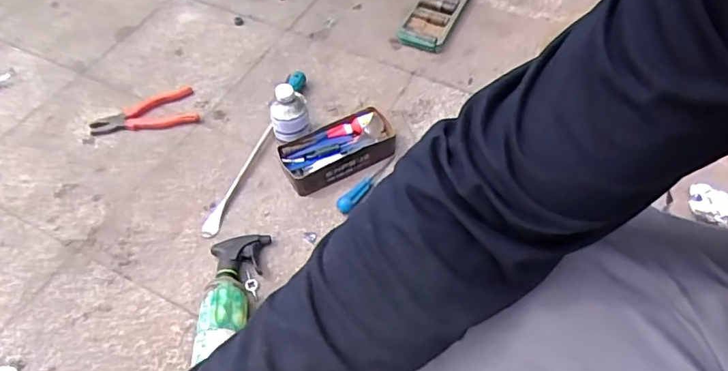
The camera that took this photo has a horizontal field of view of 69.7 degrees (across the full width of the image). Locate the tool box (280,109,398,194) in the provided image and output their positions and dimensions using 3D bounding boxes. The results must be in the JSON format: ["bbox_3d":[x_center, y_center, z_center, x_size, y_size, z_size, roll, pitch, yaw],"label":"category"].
[{"bbox_3d":[-0.042,-0.063,0.890,0.201,0.046,0.094,-26,58,-16],"label":"tool box"}]

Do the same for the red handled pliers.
[{"bbox_3d":[-0.404,-0.129,0.956,0.185,0.026,0.077,-17,55,-10],"label":"red handled pliers"}]

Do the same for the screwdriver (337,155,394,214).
[{"bbox_3d":[0.007,-0.005,0.864,0.027,0.023,0.145,31,61,22],"label":"screwdriver"}]

